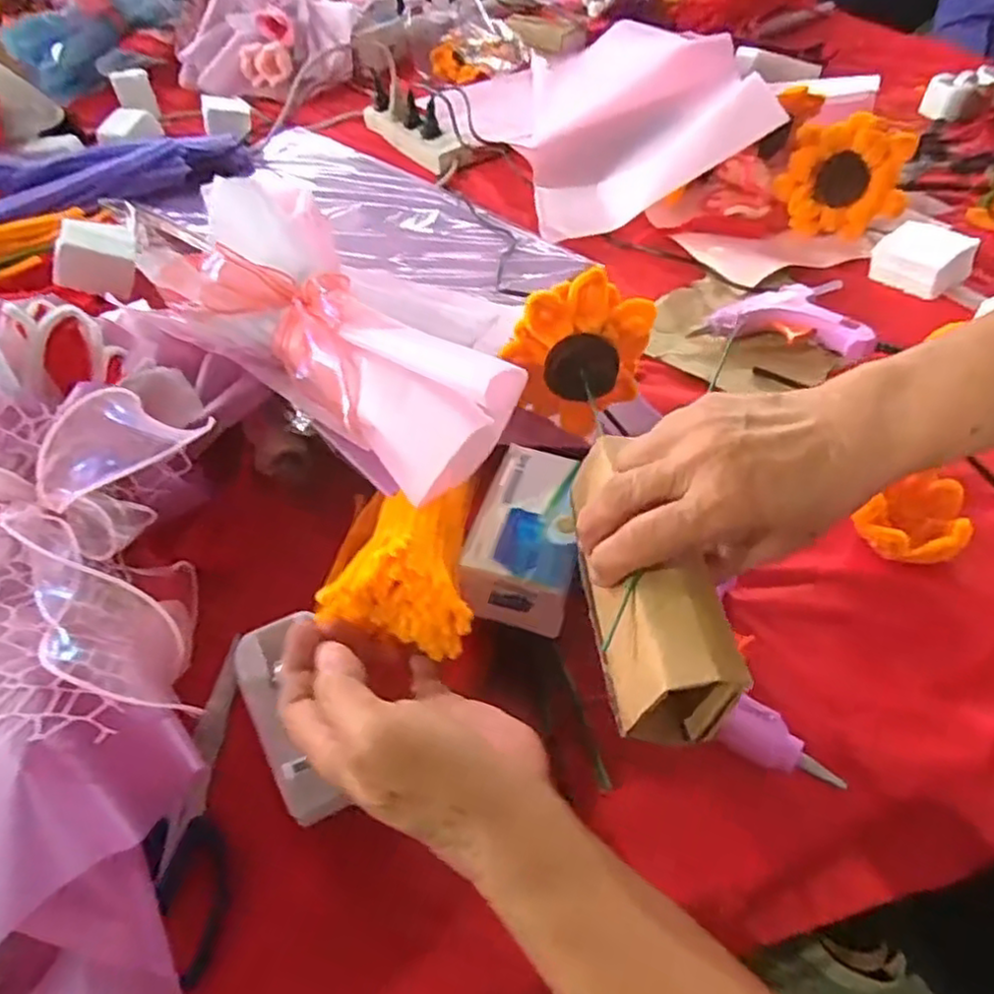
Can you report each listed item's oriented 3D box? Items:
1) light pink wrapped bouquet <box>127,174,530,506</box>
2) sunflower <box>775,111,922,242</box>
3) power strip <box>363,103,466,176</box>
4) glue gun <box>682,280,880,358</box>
[{"bbox_3d":[-0.107,-0.114,0.452,0.292,0.100,0.119,33,57,28],"label":"light pink wrapped bouquet"},{"bbox_3d":[0.350,-0.322,0.689,0.121,0.109,0.028,7,21,7],"label":"sunflower"},{"bbox_3d":[-0.121,-0.477,0.901,0.030,0.027,0.198,-34,55,-25],"label":"power strip"},{"bbox_3d":[0.262,-0.169,0.606,0.136,0.030,0.121,20,52,19],"label":"glue gun"}]

